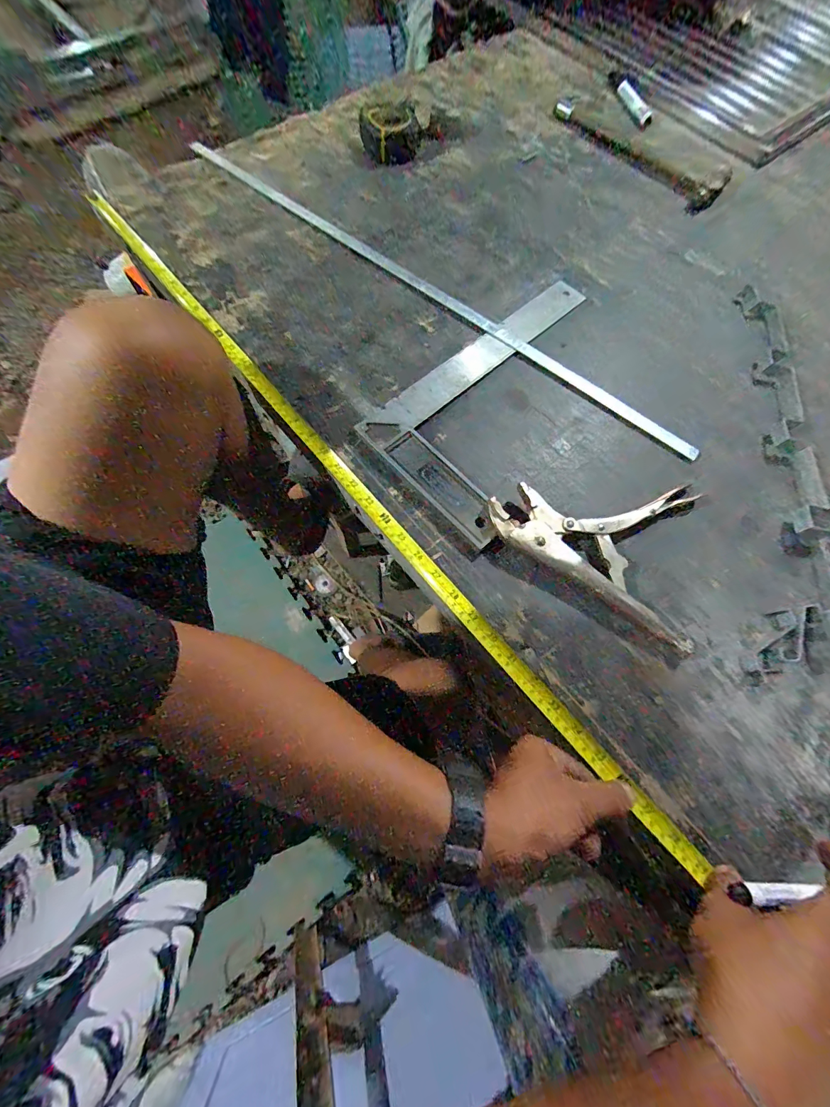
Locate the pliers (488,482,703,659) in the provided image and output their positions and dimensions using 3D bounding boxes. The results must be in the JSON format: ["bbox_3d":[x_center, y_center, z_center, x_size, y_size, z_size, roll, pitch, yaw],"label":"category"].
[{"bbox_3d":[0.165,-0.004,0.381,0.193,0.023,0.157,11,72,2],"label":"pliers"}]

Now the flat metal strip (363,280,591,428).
[{"bbox_3d":[0.082,-0.229,0.458,0.310,0.005,0.041,-41,79,-16],"label":"flat metal strip"}]

